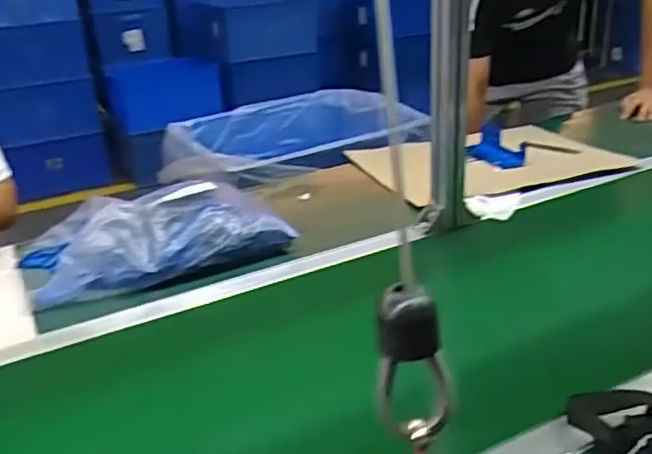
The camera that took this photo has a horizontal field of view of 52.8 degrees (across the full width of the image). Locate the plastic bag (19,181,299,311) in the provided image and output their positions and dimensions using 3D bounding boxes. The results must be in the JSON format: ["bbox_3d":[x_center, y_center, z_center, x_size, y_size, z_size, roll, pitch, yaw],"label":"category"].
[{"bbox_3d":[-0.258,0.011,0.991,0.386,0.085,0.187,-11,25,-17],"label":"plastic bag"}]

